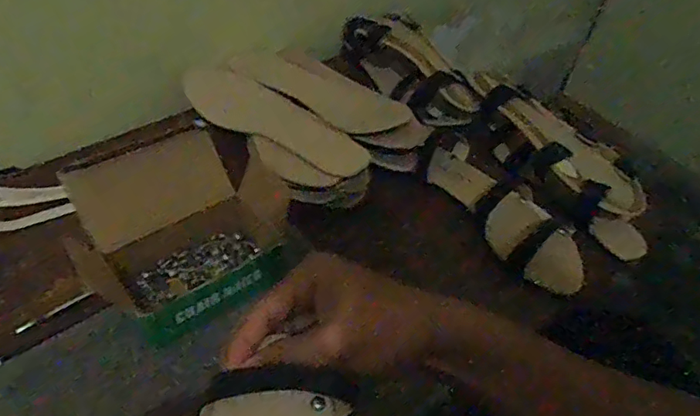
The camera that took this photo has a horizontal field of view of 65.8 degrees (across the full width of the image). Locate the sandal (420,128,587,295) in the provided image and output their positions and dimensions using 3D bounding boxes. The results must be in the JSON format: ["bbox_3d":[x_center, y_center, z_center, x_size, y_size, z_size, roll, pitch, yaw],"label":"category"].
[{"bbox_3d":[0.153,-0.001,0.556,0.073,0.037,0.215,-21,54,-27],"label":"sandal"}]

